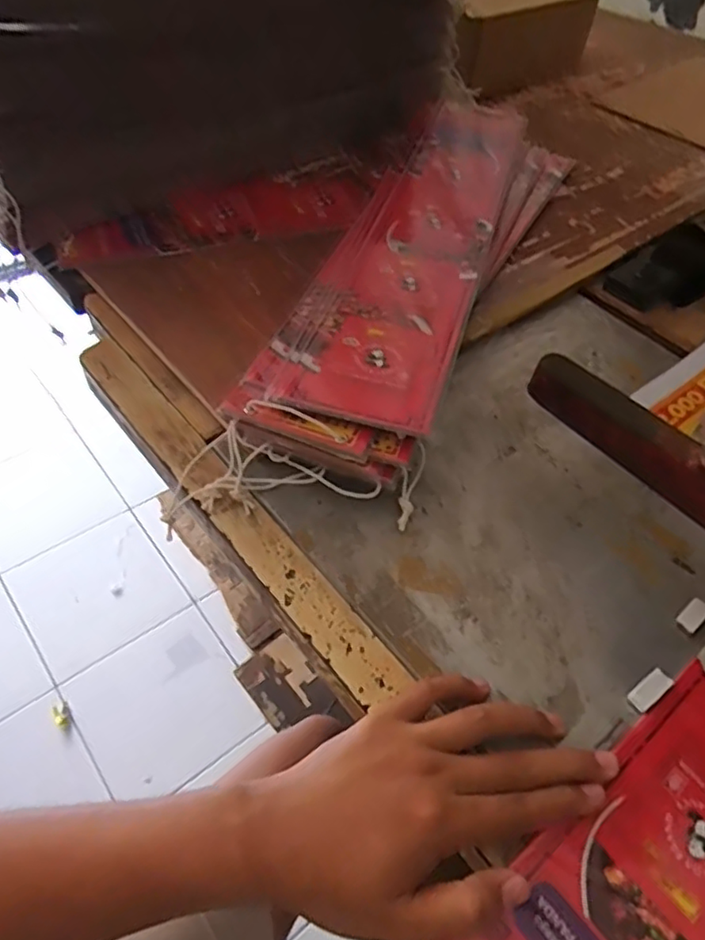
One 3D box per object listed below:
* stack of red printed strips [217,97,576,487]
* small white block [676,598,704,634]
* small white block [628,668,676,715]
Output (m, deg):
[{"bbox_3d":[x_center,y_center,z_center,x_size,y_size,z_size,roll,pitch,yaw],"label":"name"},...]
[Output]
[{"bbox_3d":[0.076,-0.217,0.603,0.165,0.055,0.587,22,53,12],"label":"stack of red printed strips"},{"bbox_3d":[0.222,0.094,0.406,0.026,0.007,0.013,-33,61,-27],"label":"small white block"},{"bbox_3d":[0.176,0.130,0.370,0.031,0.004,0.013,-28,59,-24],"label":"small white block"}]

